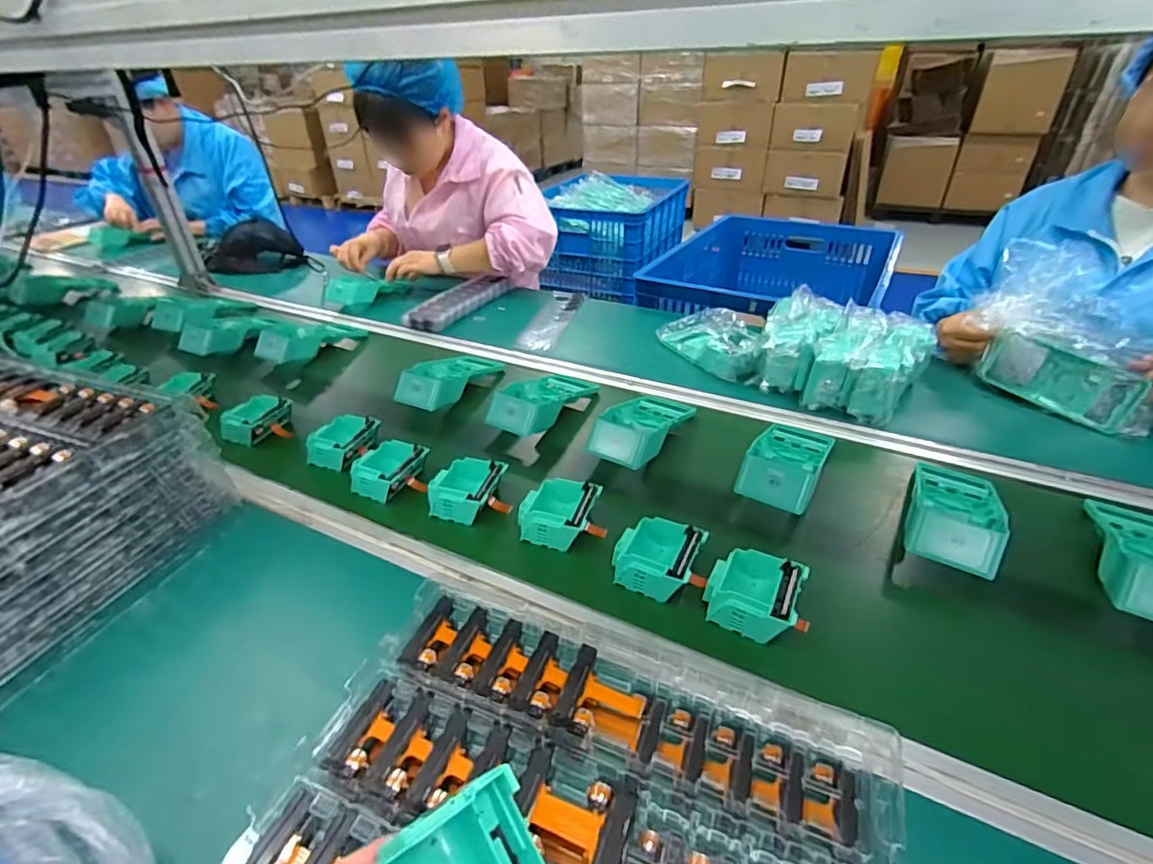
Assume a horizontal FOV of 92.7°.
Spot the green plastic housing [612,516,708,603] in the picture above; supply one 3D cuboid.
[{"bbox_3d":[0.080,0.126,0.551,0.077,0.041,0.072,13,37,20],"label":"green plastic housing"}]

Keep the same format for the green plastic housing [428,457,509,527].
[{"bbox_3d":[-0.128,0.070,0.645,0.082,0.040,0.074,7,35,13],"label":"green plastic housing"}]

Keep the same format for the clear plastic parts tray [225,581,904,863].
[{"bbox_3d":[-0.002,0.255,0.345,0.373,0.030,0.270,12,36,19],"label":"clear plastic parts tray"}]

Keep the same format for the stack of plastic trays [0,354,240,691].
[{"bbox_3d":[-0.609,0.068,0.563,0.372,0.142,0.278,12,37,20],"label":"stack of plastic trays"}]

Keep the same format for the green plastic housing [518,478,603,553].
[{"bbox_3d":[-0.020,0.090,0.609,0.082,0.043,0.082,10,36,16],"label":"green plastic housing"}]

